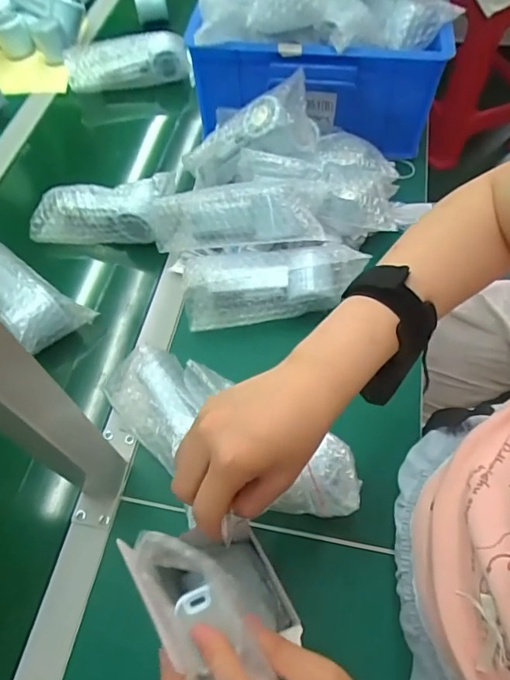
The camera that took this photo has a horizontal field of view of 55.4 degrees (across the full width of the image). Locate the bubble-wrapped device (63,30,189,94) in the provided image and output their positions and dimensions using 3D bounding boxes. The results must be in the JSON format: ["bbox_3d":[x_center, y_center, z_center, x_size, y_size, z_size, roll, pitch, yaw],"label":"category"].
[{"bbox_3d":[-0.209,-0.452,0.799,0.193,0.070,0.046,-11,59,-6],"label":"bubble-wrapped device"}]

